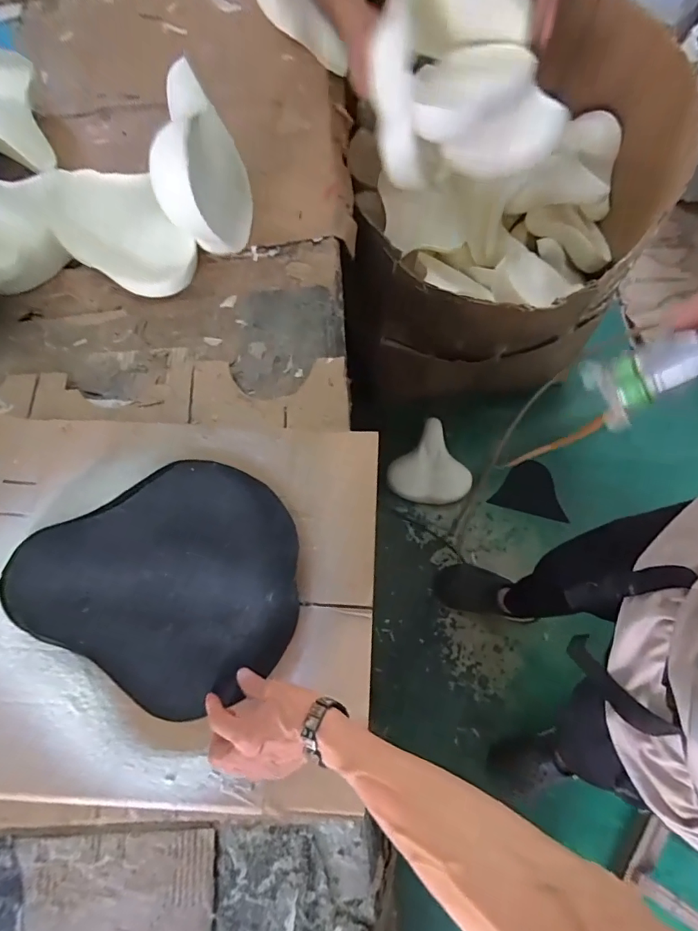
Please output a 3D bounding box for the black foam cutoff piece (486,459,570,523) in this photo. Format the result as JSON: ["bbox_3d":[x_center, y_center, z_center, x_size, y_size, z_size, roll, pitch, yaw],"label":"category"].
[{"bbox_3d":[0.534,0.065,1.352,0.205,0.007,0.148,14,82,3],"label":"black foam cutoff piece"}]

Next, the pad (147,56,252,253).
[{"bbox_3d":[-0.215,-0.452,0.681,0.093,0.181,0.212,-1,74,2],"label":"pad"}]

